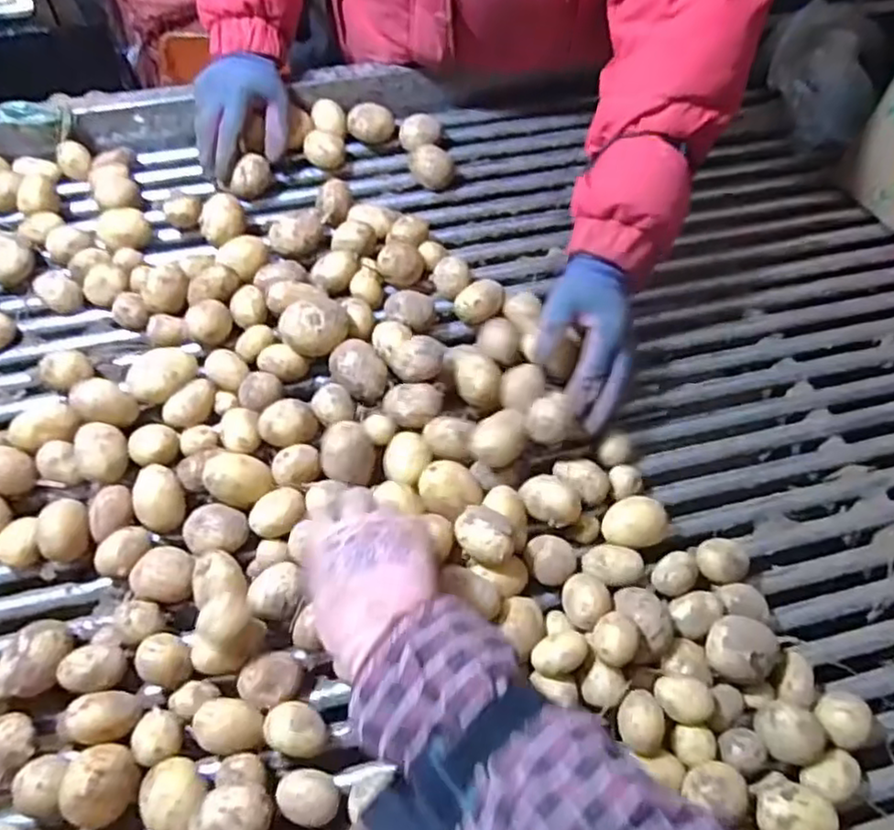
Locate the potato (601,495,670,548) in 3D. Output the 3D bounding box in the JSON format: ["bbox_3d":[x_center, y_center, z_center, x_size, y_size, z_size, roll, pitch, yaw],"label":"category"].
[{"bbox_3d":[0.155,0.092,0.563,0.047,0.032,0.046,3,60,-5],"label":"potato"}]

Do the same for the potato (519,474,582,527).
[{"bbox_3d":[0.083,0.071,0.560,0.037,0.034,0.051,-36,69,-23],"label":"potato"}]

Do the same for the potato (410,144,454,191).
[{"bbox_3d":[-0.016,-0.271,0.757,0.044,0.045,0.040,-1,60,-6],"label":"potato"}]

